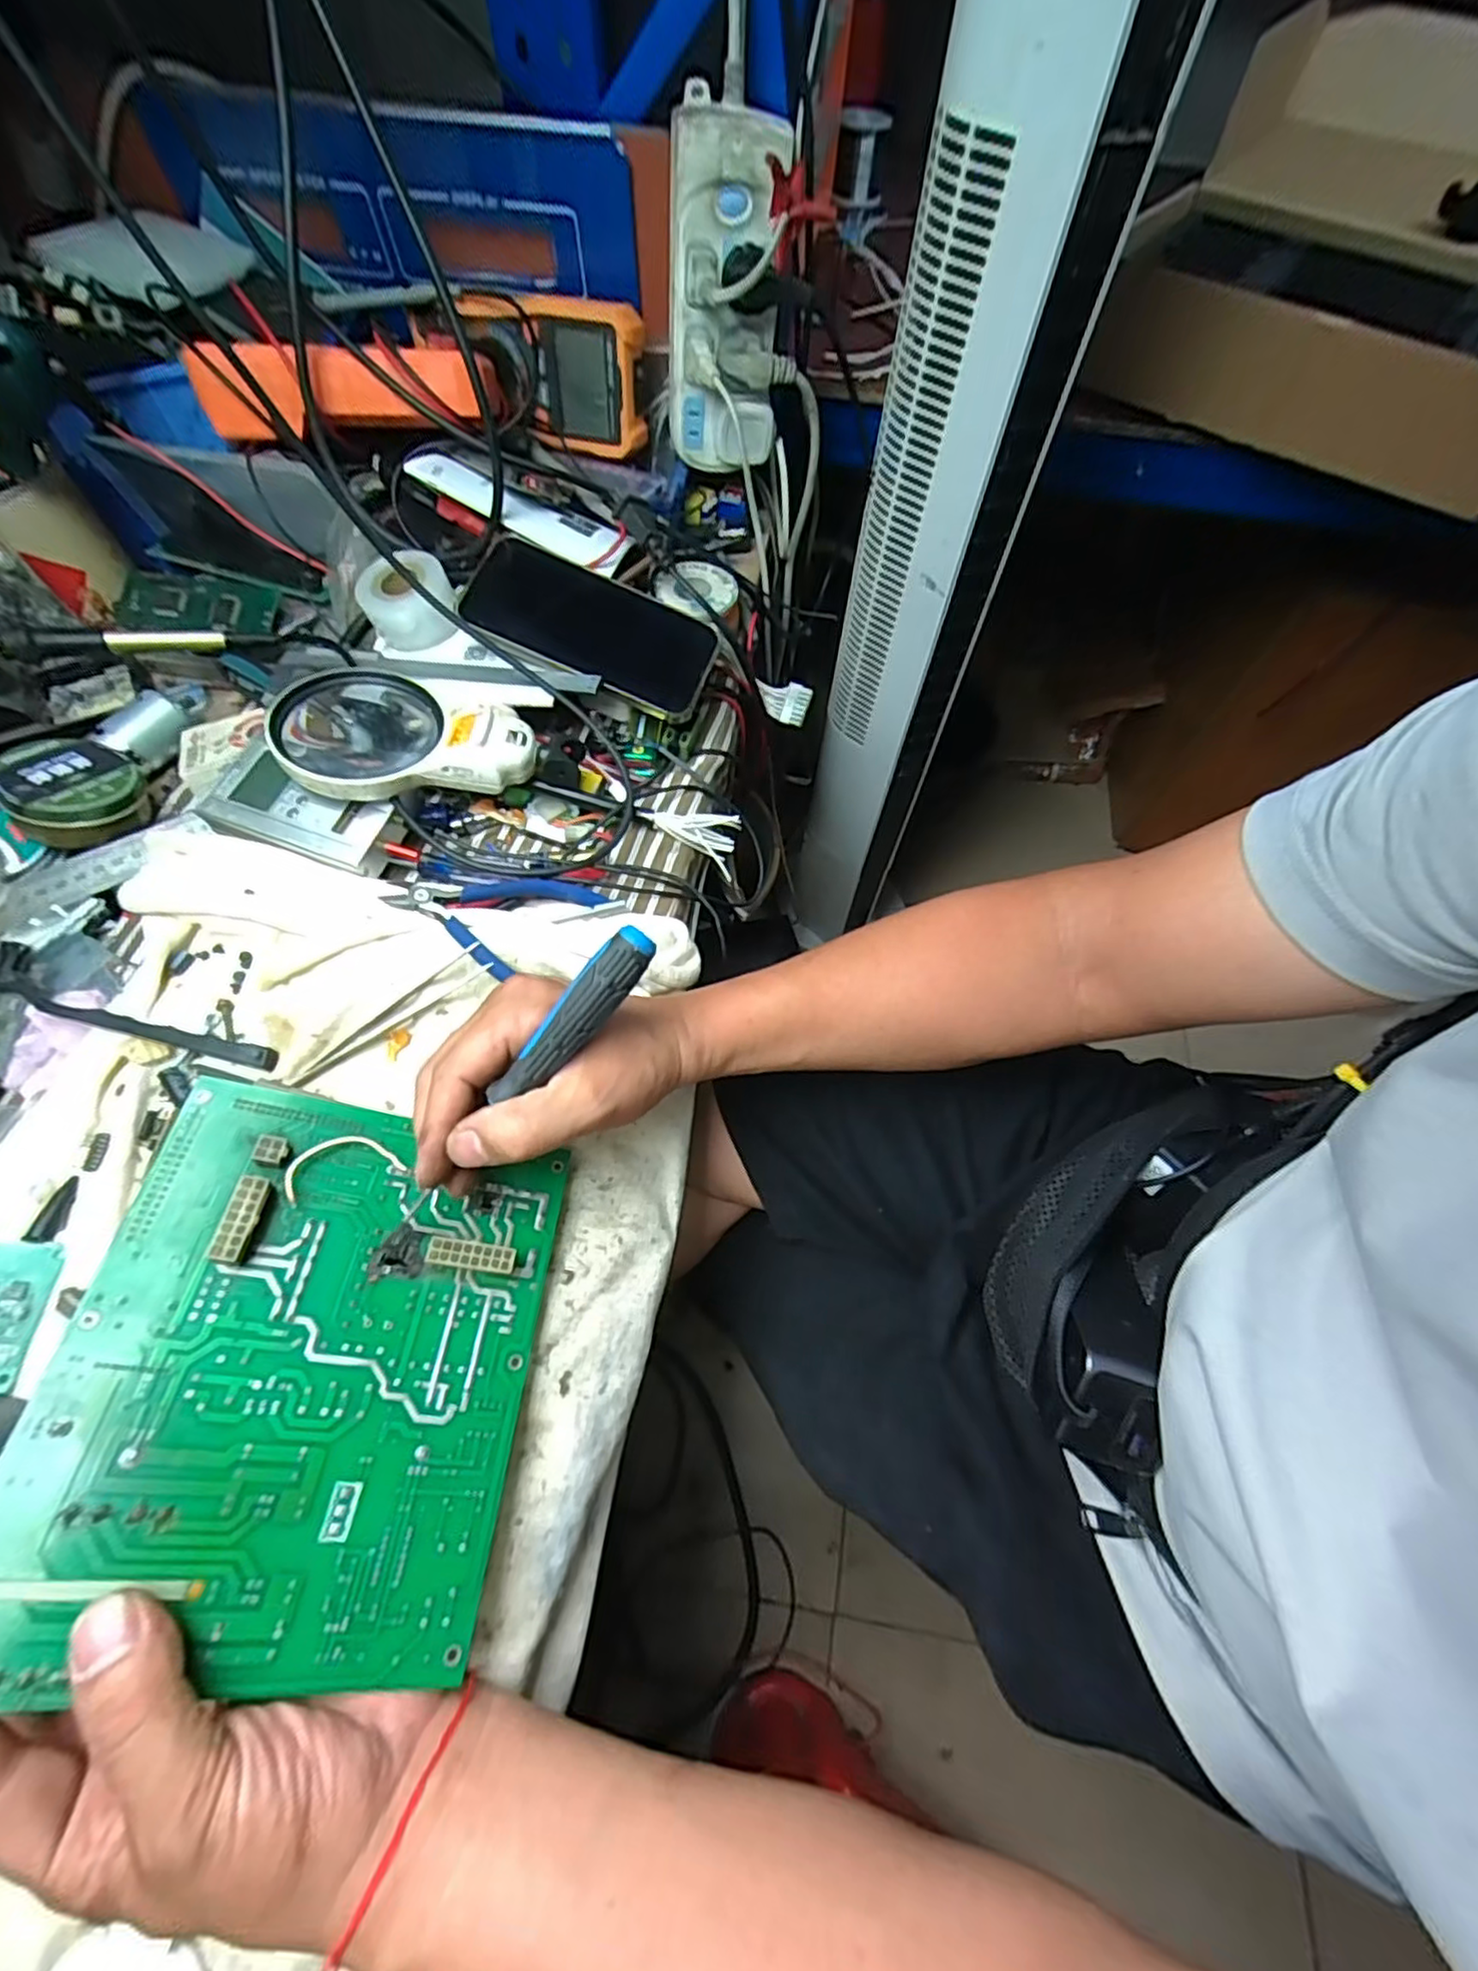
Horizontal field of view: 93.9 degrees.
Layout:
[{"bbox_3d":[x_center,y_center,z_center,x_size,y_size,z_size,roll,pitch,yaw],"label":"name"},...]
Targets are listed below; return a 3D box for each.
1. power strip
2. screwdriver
[{"bbox_3d":[-0.014,-0.460,0.474,0.077,0.183,0.049,20,63,8],"label":"power strip"},{"bbox_3d":[-0.091,0.039,0.282,0.017,0.019,0.160,42,94,18],"label":"screwdriver"}]

